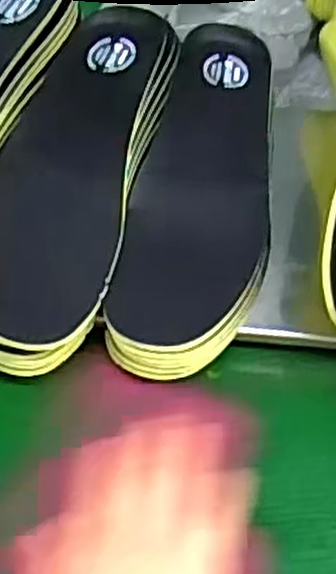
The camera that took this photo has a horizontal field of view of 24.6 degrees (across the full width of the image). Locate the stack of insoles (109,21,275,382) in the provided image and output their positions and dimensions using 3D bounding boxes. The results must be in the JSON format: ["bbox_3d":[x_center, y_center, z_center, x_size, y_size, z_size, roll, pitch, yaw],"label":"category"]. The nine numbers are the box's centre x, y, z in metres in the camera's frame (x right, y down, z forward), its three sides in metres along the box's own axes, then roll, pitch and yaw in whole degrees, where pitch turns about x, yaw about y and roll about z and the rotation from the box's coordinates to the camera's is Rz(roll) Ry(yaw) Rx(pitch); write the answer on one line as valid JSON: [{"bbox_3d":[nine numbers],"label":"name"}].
[{"bbox_3d":[0.025,-0.063,0.561,0.105,0.098,0.274,6,52,2],"label":"stack of insoles"}]

